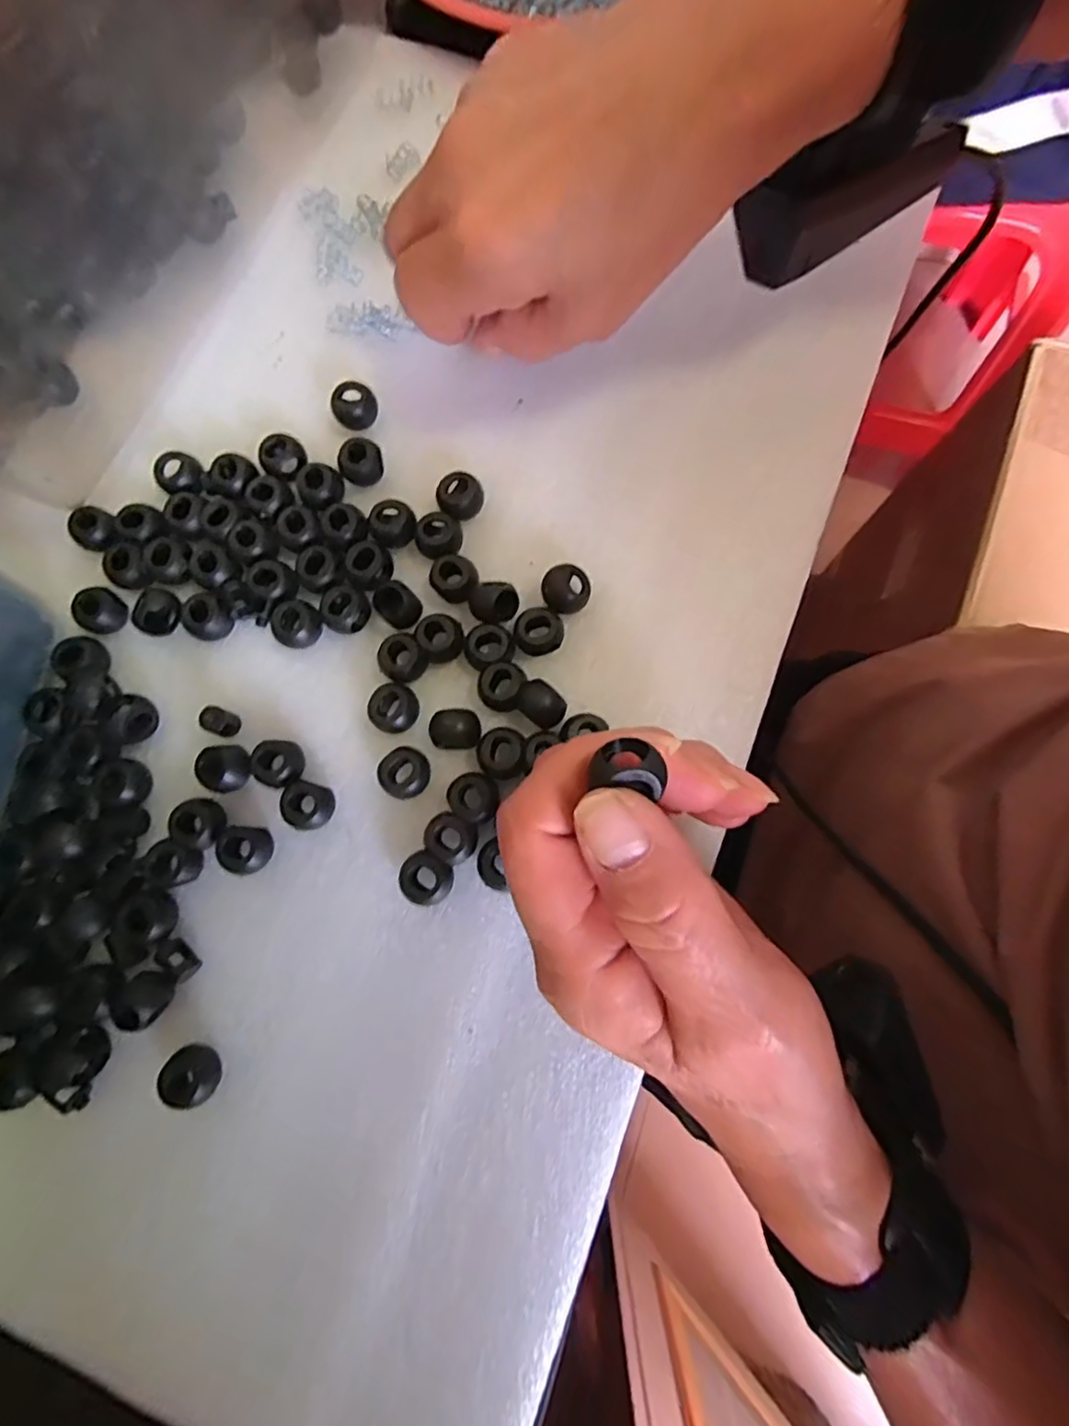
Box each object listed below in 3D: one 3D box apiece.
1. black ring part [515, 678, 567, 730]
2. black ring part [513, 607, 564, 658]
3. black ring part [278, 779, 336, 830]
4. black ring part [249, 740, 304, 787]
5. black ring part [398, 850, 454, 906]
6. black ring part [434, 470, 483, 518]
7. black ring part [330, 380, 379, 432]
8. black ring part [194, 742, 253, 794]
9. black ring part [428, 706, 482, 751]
[{"bbox_3d":[0.002,-0.002,0.236,0.018,0.012,0.014,40,80,8],"label":"black ring part"},{"bbox_3d":[0.001,-0.031,0.241,0.018,0.011,0.017,0,77,0],"label":"black ring part"},{"bbox_3d":[-0.085,0.035,0.237,0.018,0.013,0.017,0,77,0],"label":"black ring part"},{"bbox_3d":[-0.098,0.020,0.241,0.019,0.010,0.017,4,77,1],"label":"black ring part"},{"bbox_3d":[-0.039,0.060,0.227,0.019,0.013,0.017,30,79,6],"label":"black ring part"},{"bbox_3d":[-0.030,-0.088,0.258,0.018,0.011,0.018,0,77,0],"label":"black ring part"},{"bbox_3d":[-0.078,-0.132,0.271,0.019,0.011,0.017,-21,78,-5],"label":"black ring part"},{"bbox_3d":[-0.119,0.021,0.241,0.019,0.009,0.018,-8,77,-2],"label":"black ring part"},{"bbox_3d":[-0.029,0.007,0.237,0.018,0.016,0.014,-5,77,-1],"label":"black ring part"}]

